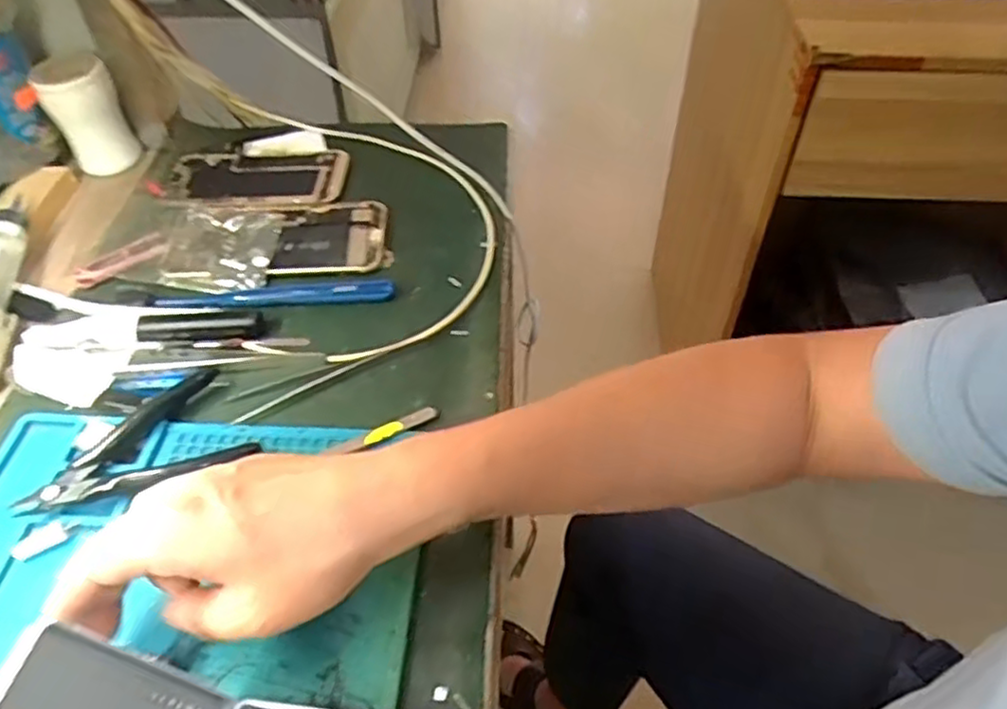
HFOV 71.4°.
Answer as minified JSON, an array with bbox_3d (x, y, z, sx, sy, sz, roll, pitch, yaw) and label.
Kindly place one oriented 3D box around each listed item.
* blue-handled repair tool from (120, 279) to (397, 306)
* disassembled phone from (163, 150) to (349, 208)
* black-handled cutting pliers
[{"bbox_3d":[-0.168,-0.043,0.479,0.186,0.011,0.020,-1,49,0],"label":"blue-handled repair tool"},{"bbox_3d":[-0.203,-0.146,0.578,0.145,0.012,0.079,2,49,3],"label":"disassembled phone"},{"bbox_3d":[-0.210,0.051,0.398,0.117,0.012,0.075,-23,52,-19],"label":"black-handled cutting pliers"}]

